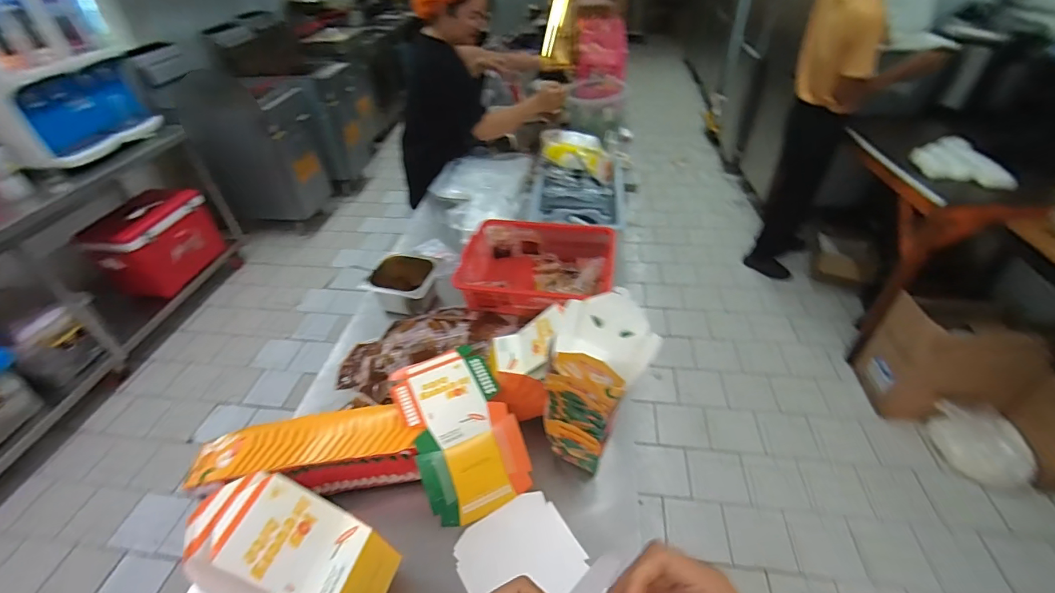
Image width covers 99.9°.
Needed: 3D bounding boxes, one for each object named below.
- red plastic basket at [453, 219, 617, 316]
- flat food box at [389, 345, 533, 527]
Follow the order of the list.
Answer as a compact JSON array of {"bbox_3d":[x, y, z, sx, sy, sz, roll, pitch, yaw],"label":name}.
[{"bbox_3d":[0.032,-0.085,1.223,0.402,0.100,0.314,2,41,6],"label":"red plastic basket"},{"bbox_3d":[-0.121,0.228,0.792,0.183,0.068,0.296,-16,61,-22],"label":"flat food box"}]

